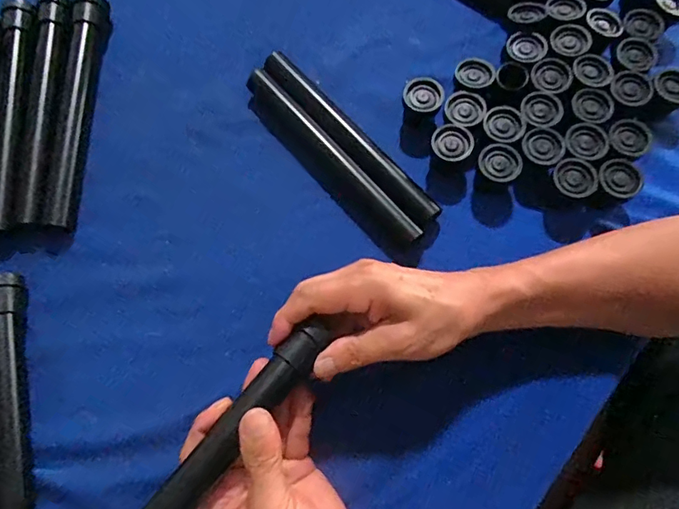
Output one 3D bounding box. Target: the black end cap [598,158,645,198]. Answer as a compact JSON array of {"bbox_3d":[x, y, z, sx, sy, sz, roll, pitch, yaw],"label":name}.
[{"bbox_3d":[0.230,-0.060,0.395,0.032,0.023,0.036,42,78,14],"label":"black end cap"}]

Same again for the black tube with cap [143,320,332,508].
[{"bbox_3d":[-0.091,0.140,0.290,0.025,0.029,0.243,37,71,11],"label":"black tube with cap"}]

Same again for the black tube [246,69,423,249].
[{"bbox_3d":[-0.009,-0.089,0.428,0.021,0.020,0.220,-40,74,-11],"label":"black tube"}]

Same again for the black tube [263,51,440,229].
[{"bbox_3d":[0.006,-0.107,0.431,0.025,0.019,0.215,-40,74,-11],"label":"black tube"}]

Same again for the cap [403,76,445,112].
[{"bbox_3d":[0.075,-0.139,0.433,0.035,0.034,0.031,17,73,8],"label":"cap"}]

